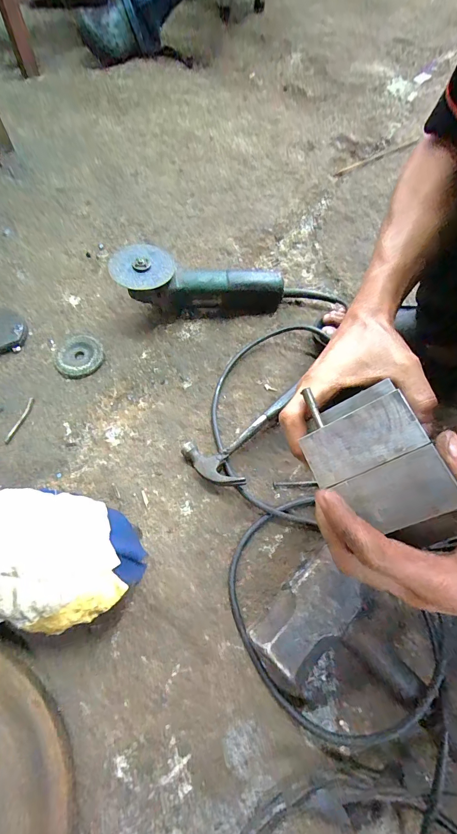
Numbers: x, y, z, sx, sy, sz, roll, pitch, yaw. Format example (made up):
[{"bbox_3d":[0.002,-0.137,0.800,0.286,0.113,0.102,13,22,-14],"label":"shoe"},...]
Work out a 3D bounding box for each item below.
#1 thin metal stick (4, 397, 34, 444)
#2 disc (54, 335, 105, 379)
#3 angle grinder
[{"bbox_3d":[-0.317,0.004,0.529,0.012,0.004,0.078,16,64,5],"label":"thin metal stick"},{"bbox_3d":[-0.250,-0.104,0.581,0.076,0.012,0.084,-20,66,-13],"label":"disc"},{"bbox_3d":[-0.051,-0.241,0.615,0.286,0.095,0.103,-9,64,-8],"label":"angle grinder"}]

